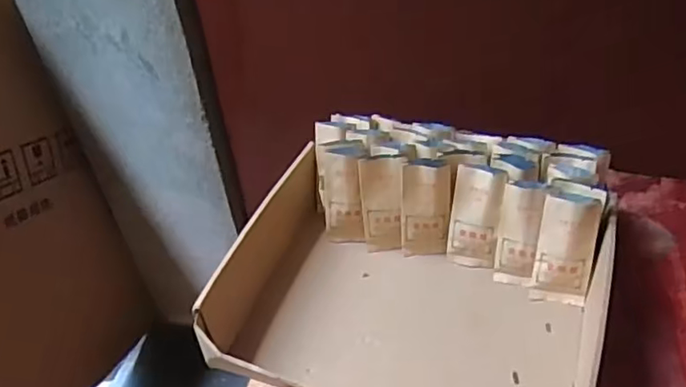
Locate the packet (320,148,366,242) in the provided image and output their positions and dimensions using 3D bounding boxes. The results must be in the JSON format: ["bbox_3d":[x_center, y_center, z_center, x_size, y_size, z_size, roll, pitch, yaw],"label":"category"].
[{"bbox_3d":[0.002,0.003,0.632,0.045,0.107,0.020,4,22,17],"label":"packet"}]

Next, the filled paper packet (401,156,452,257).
[{"bbox_3d":[0.087,0.015,0.608,0.048,0.103,0.044,2,43,7],"label":"filled paper packet"}]

